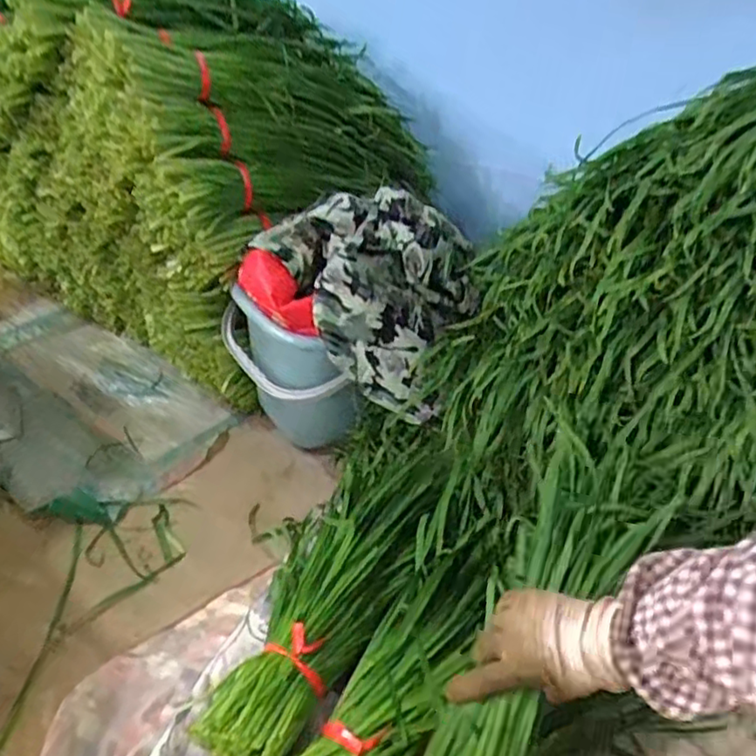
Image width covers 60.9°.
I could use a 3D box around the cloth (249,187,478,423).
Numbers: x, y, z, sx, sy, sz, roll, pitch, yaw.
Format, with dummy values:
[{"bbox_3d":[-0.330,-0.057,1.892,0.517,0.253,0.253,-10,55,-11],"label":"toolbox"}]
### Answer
[{"bbox_3d":[-0.018,-0.116,0.887,0.287,0.221,0.200,10,37,12],"label":"cloth"}]

